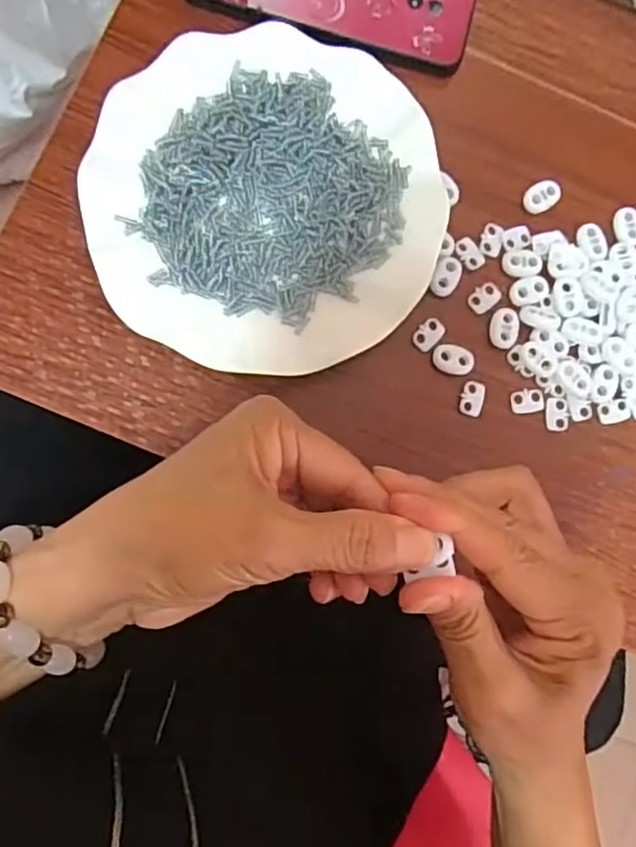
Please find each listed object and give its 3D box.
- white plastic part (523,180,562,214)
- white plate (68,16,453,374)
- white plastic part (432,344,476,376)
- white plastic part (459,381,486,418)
[{"bbox_3d":[0.130,-0.131,0.382,0.021,0.007,0.017,-40,89,-7],"label":"white plastic part"},{"bbox_3d":[-0.026,-0.119,0.354,0.179,0.019,0.181,0,87,-5],"label":"white plate"},{"bbox_3d":[0.075,-0.035,0.364,0.022,0.004,0.015,9,84,-4],"label":"white plastic part"},{"bbox_3d":[0.086,-0.013,0.362,0.013,0.004,0.020,10,84,-4],"label":"white plastic part"}]

